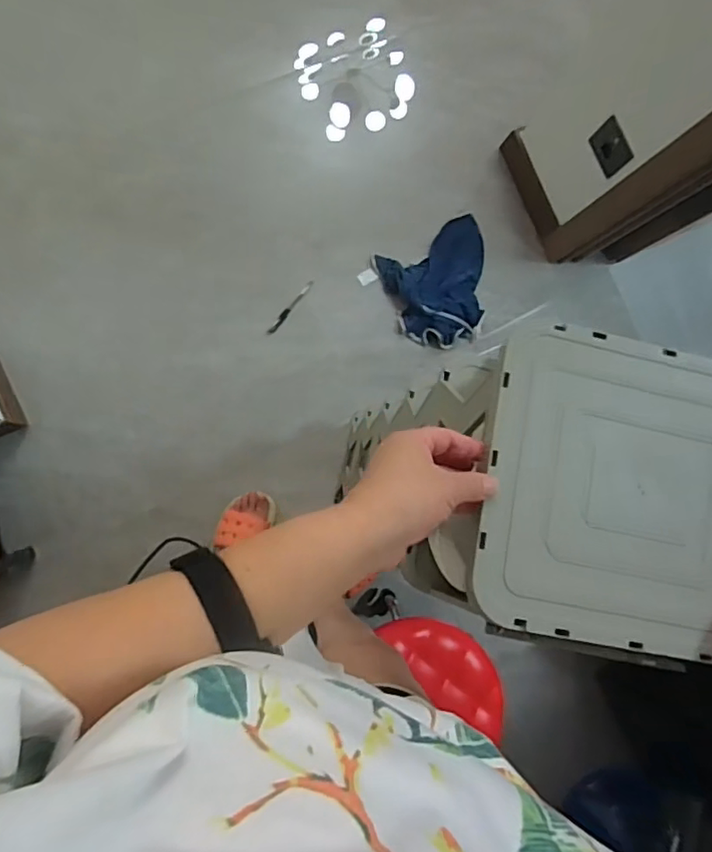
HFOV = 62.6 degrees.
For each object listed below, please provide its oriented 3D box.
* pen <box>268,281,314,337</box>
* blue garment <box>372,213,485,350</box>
[{"bbox_3d":[-0.142,-0.256,1.267,0.015,0.017,0.147,40,83,-5],"label":"pen"},{"bbox_3d":[0.200,-0.311,1.294,0.250,0.080,0.248,-25,91,-9],"label":"blue garment"}]

